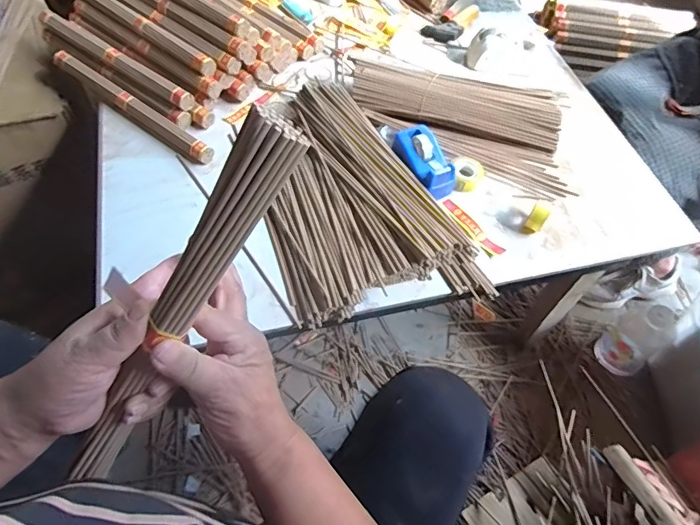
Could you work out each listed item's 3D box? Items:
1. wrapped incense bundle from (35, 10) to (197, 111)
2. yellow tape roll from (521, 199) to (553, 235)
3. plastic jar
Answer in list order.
[{"bbox_3d":[-0.346,-0.303,0.705,0.306,0.029,0.033,33,61,15],"label":"wrapped incense bundle"},{"bbox_3d":[0.252,-0.062,0.632,0.022,0.042,0.035,31,61,14],"label":"yellow tape roll"},{"bbox_3d":[0.582,0.150,0.946,0.095,0.181,0.099,2,58,-3],"label":"plastic jar"}]

